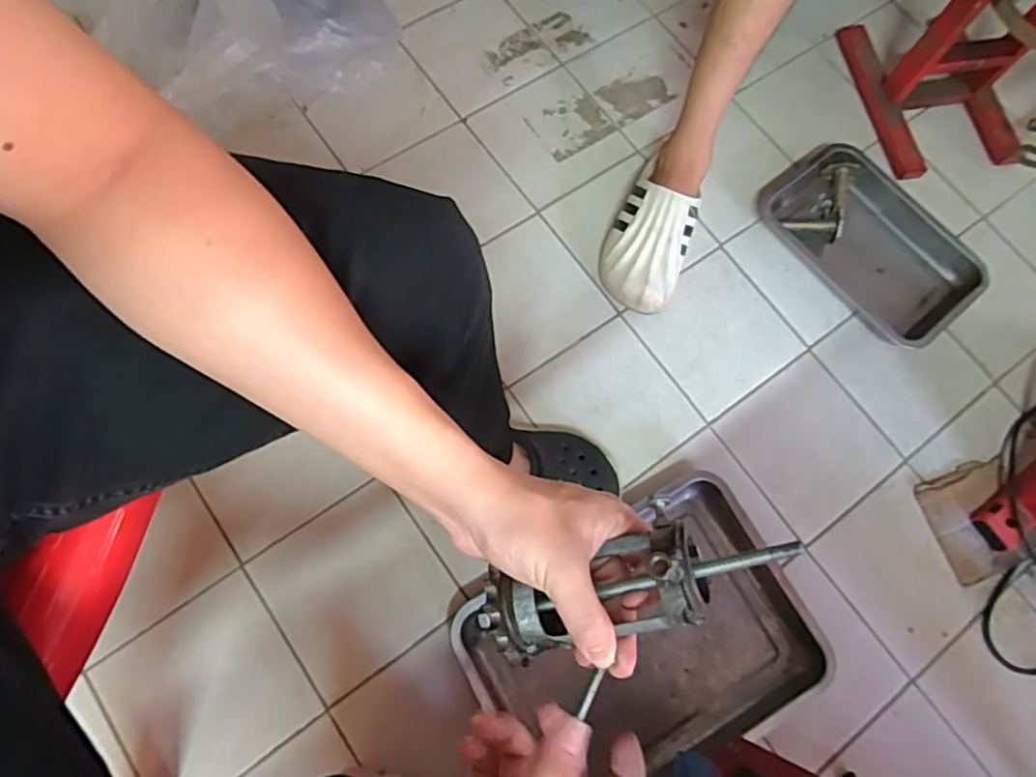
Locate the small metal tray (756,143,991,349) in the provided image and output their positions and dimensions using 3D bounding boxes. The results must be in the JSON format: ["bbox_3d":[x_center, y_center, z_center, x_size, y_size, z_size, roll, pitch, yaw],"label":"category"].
[{"bbox_3d":[0.523,-0.225,0.931,0.211,0.043,0.320,-38,80,-13],"label":"small metal tray"}]

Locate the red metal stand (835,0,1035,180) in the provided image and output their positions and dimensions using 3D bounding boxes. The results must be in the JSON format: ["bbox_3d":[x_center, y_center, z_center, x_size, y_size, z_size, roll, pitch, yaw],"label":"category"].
[{"bbox_3d":[0.649,-0.505,0.868,0.197,0.320,0.273,-9,75,-7],"label":"red metal stand"}]

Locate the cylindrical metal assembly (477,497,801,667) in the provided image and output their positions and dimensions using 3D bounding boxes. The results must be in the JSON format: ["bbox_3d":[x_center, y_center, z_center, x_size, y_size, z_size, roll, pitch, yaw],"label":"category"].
[{"bbox_3d":[0.055,0.095,0.326,0.155,0.048,0.056,-20,75,12],"label":"cylindrical metal assembly"}]

